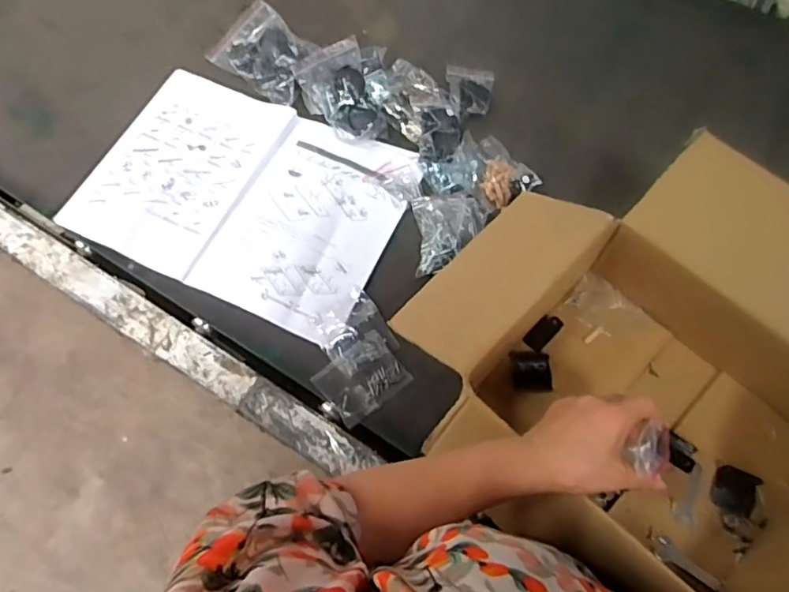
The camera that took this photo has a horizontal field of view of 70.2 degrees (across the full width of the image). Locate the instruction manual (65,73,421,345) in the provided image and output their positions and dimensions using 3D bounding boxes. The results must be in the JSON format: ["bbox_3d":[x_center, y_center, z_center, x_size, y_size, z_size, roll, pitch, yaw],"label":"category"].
[{"bbox_3d":[-0.194,-0.136,0.735,0.396,0.013,0.284,23,68,11],"label":"instruction manual"}]

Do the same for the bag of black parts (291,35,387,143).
[{"bbox_3d":[-0.069,-0.267,0.748,0.093,0.071,0.113,-28,68,-11],"label":"bag of black parts"}]

